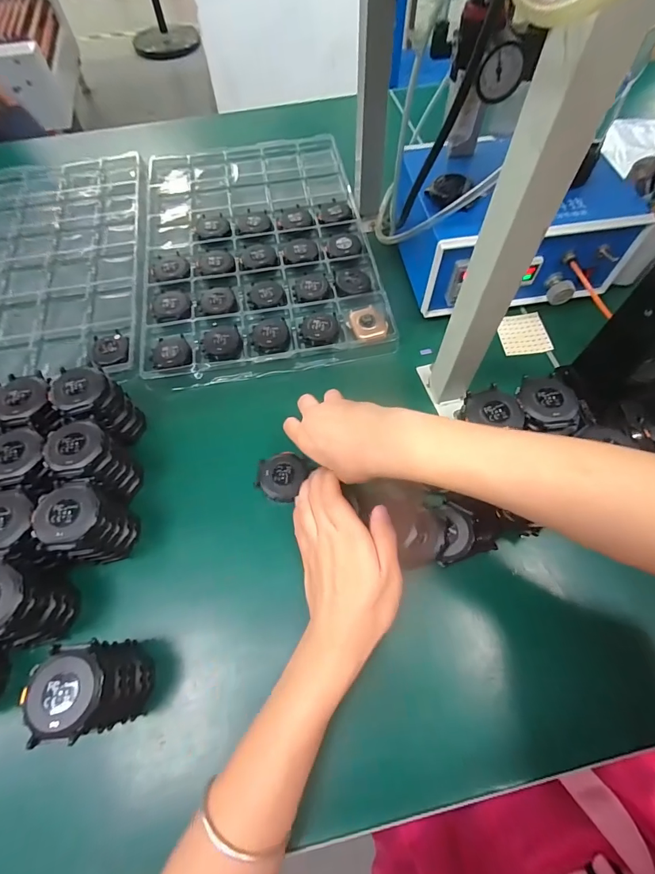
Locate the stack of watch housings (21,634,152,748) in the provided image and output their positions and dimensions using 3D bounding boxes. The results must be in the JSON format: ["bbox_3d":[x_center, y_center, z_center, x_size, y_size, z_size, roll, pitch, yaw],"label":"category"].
[{"bbox_3d":[-0.165,0.179,0.285,0.049,0.086,0.054,-11,63,-5],"label":"stack of watch housings"}]

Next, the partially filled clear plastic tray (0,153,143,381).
[{"bbox_3d":[-0.409,-0.248,0.540,0.305,0.014,0.411,-9,63,-4],"label":"partially filled clear plastic tray"}]

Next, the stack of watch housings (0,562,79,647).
[{"bbox_3d":[-0.241,0.131,0.311,0.050,0.080,0.057,2,63,2],"label":"stack of watch housings"}]

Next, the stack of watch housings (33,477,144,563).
[{"bbox_3d":[-0.202,0.076,0.337,0.046,0.081,0.055,11,63,6],"label":"stack of watch housings"}]

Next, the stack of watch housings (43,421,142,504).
[{"bbox_3d":[-0.212,0.025,0.365,0.055,0.078,0.057,4,63,3],"label":"stack of watch housings"}]

